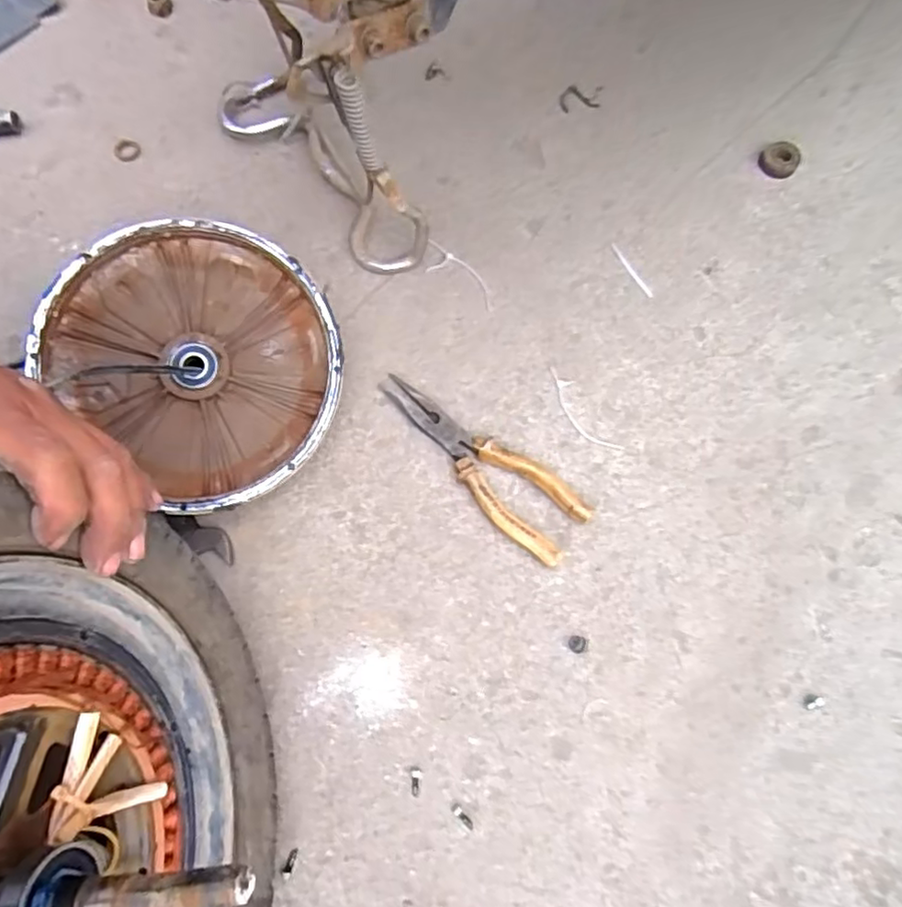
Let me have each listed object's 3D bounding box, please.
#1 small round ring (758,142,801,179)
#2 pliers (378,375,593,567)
[{"bbox_3d":[0.310,-0.278,0.584,0.035,0.008,0.036,0,73,0],"label":"small round ring"},{"bbox_3d":[0.021,0.003,0.489,0.193,0.016,0.062,42,77,12],"label":"pliers"}]

